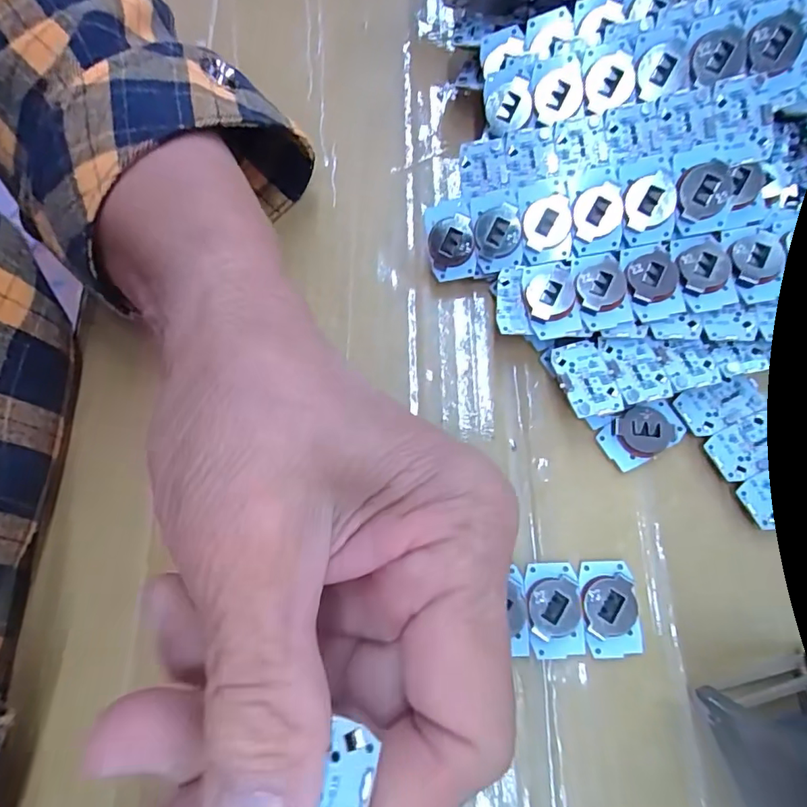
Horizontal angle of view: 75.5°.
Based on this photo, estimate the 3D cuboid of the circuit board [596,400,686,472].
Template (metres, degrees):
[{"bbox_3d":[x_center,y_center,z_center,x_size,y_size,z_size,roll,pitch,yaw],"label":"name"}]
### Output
[{"bbox_3d":[0.087,0.011,0.190,0.029,0.009,0.018,-28,72,-3],"label":"circuit board"}]

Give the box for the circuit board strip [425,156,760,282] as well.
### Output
[{"bbox_3d":[0.068,-0.069,0.195,0.116,0.007,0.028,-7,106,11],"label":"circuit board strip"}]

